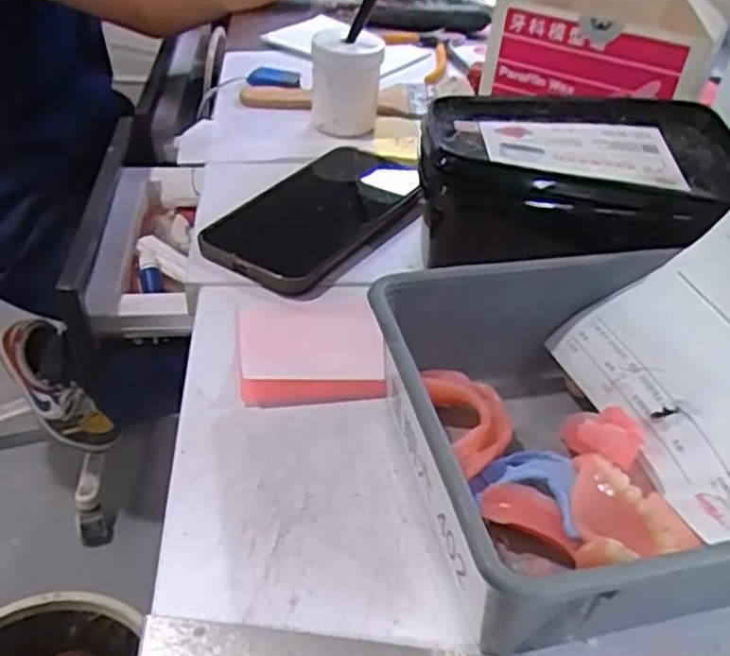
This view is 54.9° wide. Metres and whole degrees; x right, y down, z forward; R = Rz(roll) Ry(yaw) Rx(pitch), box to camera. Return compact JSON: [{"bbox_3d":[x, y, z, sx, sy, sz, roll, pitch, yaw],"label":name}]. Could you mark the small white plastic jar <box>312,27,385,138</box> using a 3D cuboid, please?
[{"bbox_3d":[-0.017,-0.196,0.558,0.053,0.072,0.056,2,39,-5],"label":"small white plastic jar"}]

